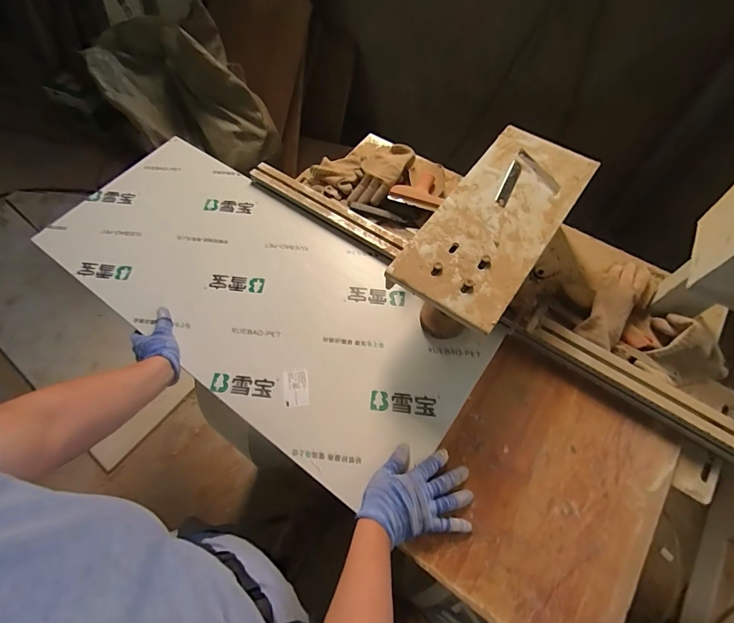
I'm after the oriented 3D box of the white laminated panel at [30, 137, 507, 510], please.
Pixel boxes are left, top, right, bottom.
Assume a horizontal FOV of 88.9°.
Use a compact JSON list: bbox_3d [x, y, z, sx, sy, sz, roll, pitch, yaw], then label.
[{"bbox_3d":[-0.237,-0.057,0.720,0.908,0.024,0.374,33,69,19],"label":"white laminated panel"}]

